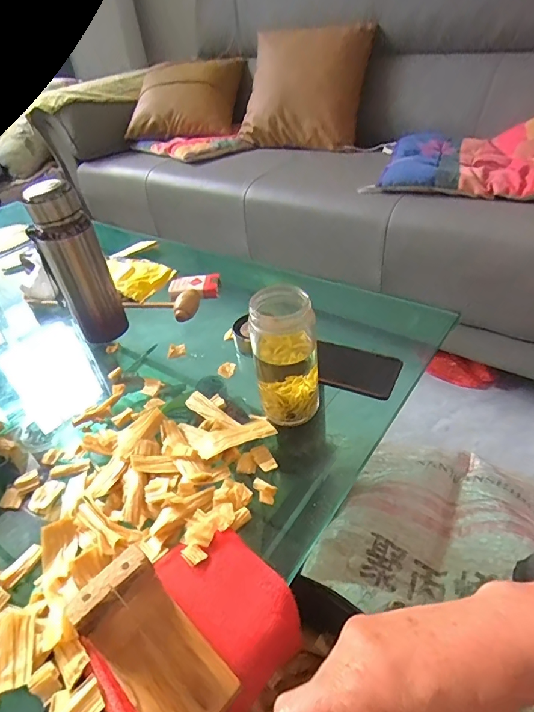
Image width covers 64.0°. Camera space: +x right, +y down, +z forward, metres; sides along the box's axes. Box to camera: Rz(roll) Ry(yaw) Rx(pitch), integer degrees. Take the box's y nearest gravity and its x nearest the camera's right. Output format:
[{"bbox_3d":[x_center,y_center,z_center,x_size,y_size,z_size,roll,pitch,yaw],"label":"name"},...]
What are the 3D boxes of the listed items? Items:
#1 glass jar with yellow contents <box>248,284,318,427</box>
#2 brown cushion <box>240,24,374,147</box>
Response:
[{"bbox_3d":[0.022,-0.002,0.475,0.064,0.148,0.077,-4,40,4],"label":"glass jar with yellow contents"},{"bbox_3d":[0.106,-0.777,1.231,0.359,0.325,0.128,13,16,25],"label":"brown cushion"}]

